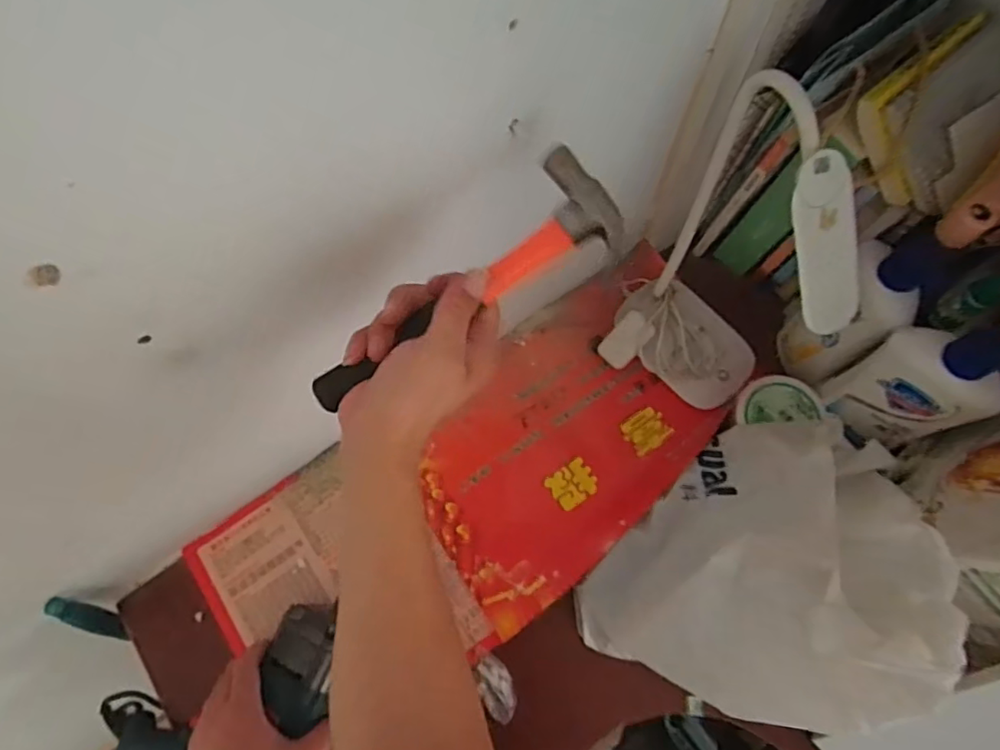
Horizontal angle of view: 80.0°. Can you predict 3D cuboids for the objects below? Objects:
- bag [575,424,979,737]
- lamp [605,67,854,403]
[{"bbox_3d":[0.230,0.146,0.503,0.206,0.196,0.292,33,74,12],"label":"bag"},{"bbox_3d":[0.222,-0.098,0.564,0.174,0.315,0.157,24,73,10],"label":"lamp"}]

